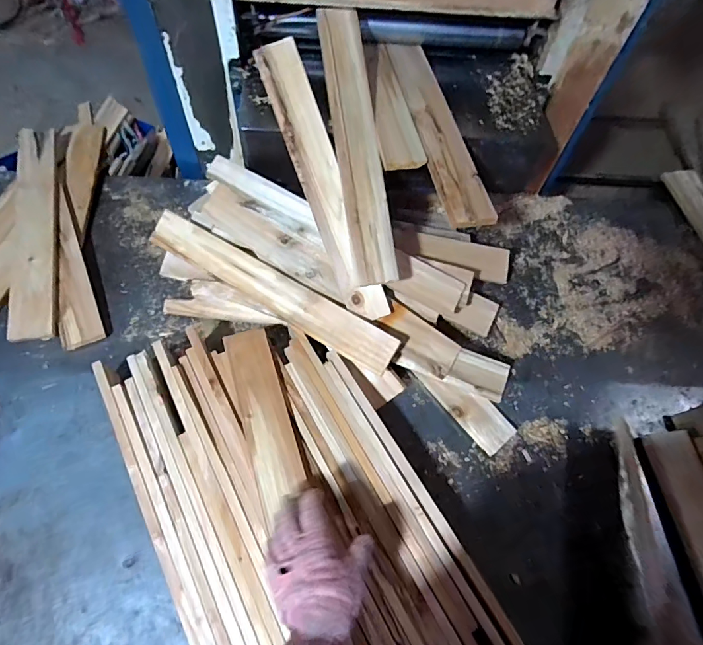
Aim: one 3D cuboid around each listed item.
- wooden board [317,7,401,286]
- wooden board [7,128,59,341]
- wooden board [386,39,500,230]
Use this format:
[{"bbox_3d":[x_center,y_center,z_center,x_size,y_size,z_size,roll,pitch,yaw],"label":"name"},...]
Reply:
[{"bbox_3d":[0.008,-0.294,0.696,0.067,0.010,0.468,-9,83,1],"label":"wooden board"},{"bbox_3d":[-0.612,-0.196,0.838,0.071,0.018,0.504,-5,65,-25],"label":"wooden board"},{"bbox_3d":[0.140,-0.337,0.722,0.071,0.024,0.448,-6,61,-8],"label":"wooden board"}]

